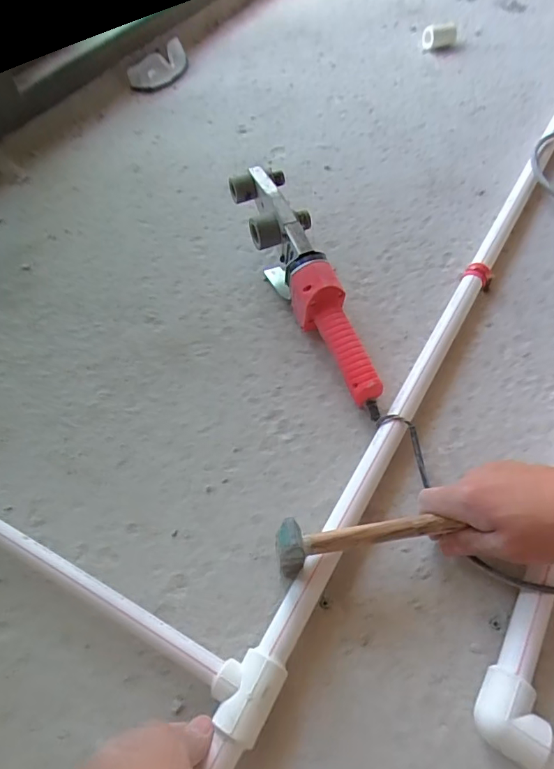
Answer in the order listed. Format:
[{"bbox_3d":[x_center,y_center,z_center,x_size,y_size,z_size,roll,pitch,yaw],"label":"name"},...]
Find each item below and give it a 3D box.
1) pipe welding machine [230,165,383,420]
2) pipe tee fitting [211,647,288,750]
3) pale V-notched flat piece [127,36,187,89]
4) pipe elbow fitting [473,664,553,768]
[{"bbox_3d":[0.032,-0.119,0.565,0.078,0.100,0.343,-17,58,-8],"label":"pipe welding machine"},{"bbox_3d":[-0.025,0.241,0.373,0.048,0.042,0.058,23,61,17],"label":"pipe tee fitting"},{"bbox_3d":[-0.229,-0.612,0.914,0.119,0.019,0.060,-29,103,4],"label":"pale V-notched flat piece"},{"bbox_3d":[0.178,0.251,0.358,0.050,0.035,0.051,28,63,19],"label":"pipe elbow fitting"}]

